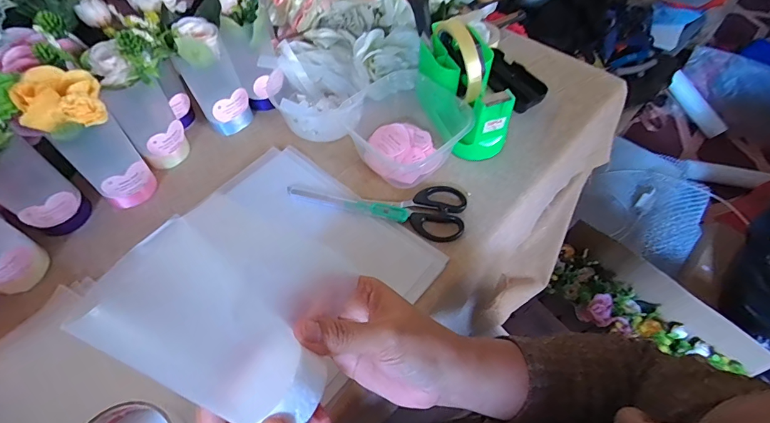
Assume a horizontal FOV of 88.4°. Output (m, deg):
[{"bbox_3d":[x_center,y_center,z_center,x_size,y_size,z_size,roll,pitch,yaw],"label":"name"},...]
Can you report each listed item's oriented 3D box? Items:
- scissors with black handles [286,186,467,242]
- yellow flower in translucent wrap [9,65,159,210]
[{"bbox_3d":[-0.008,-0.016,0.418,0.183,0.007,0.063,14,57,8],"label":"scissors with black handles"},{"bbox_3d":[-0.265,-0.059,0.368,0.055,0.146,0.050,-38,65,-24],"label":"yellow flower in translucent wrap"}]

